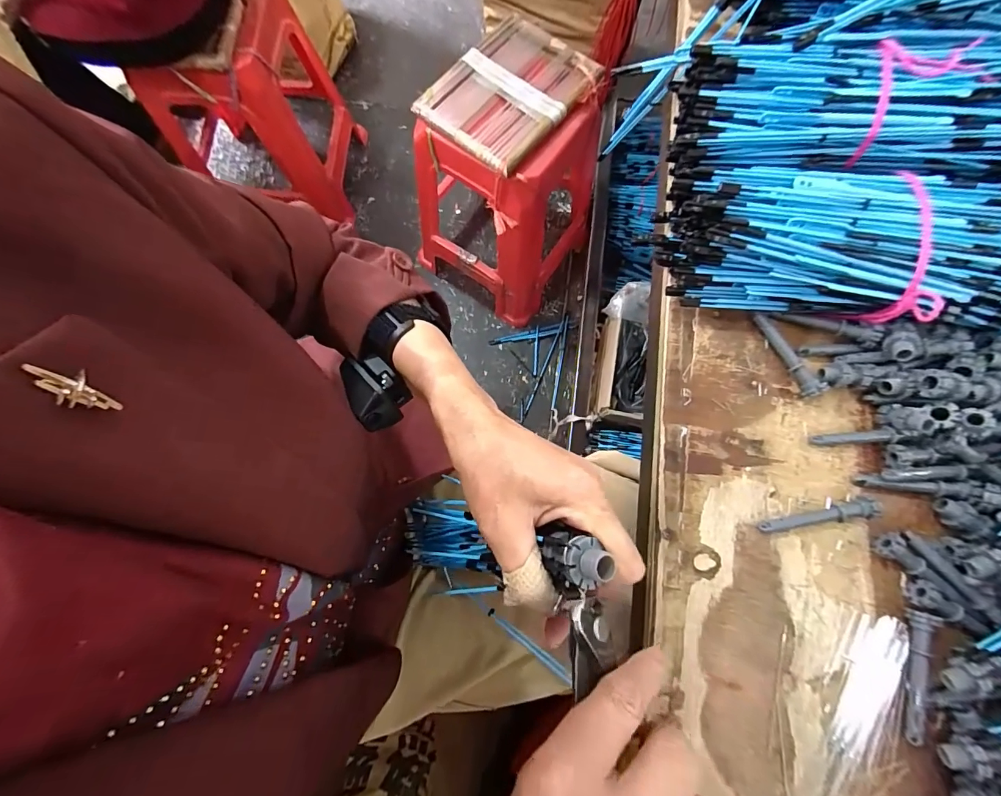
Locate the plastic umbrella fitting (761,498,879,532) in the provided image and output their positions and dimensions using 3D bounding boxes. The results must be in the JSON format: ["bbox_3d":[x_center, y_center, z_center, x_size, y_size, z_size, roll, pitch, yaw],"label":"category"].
[{"bbox_3d":[0.268,0.099,0.357,0.096,0.016,0.018,-7,77,-2],"label":"plastic umbrella fitting"}]

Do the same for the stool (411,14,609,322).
[{"bbox_3d":[0.036,-0.513,1.032,0.337,0.494,0.404,32,78,6],"label":"stool"}]

